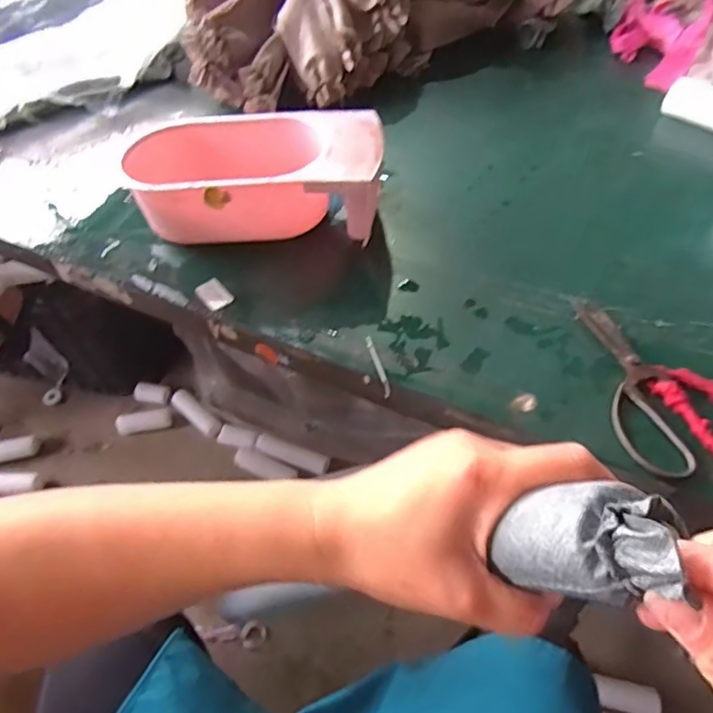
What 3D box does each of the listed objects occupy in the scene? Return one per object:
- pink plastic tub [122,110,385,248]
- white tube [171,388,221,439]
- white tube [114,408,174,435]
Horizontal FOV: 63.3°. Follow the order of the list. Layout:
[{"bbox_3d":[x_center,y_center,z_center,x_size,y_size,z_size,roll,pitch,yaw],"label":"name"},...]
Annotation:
[{"bbox_3d":[-0.115,-0.199,0.679,0.291,0.100,0.148,-3,52,3],"label":"pink plastic tub"},{"bbox_3d":[-0.381,0.133,1.370,0.152,0.040,0.051,40,63,8],"label":"white tube"},{"bbox_3d":[-0.522,0.157,1.424,0.133,0.034,0.050,-8,51,-1],"label":"white tube"}]

